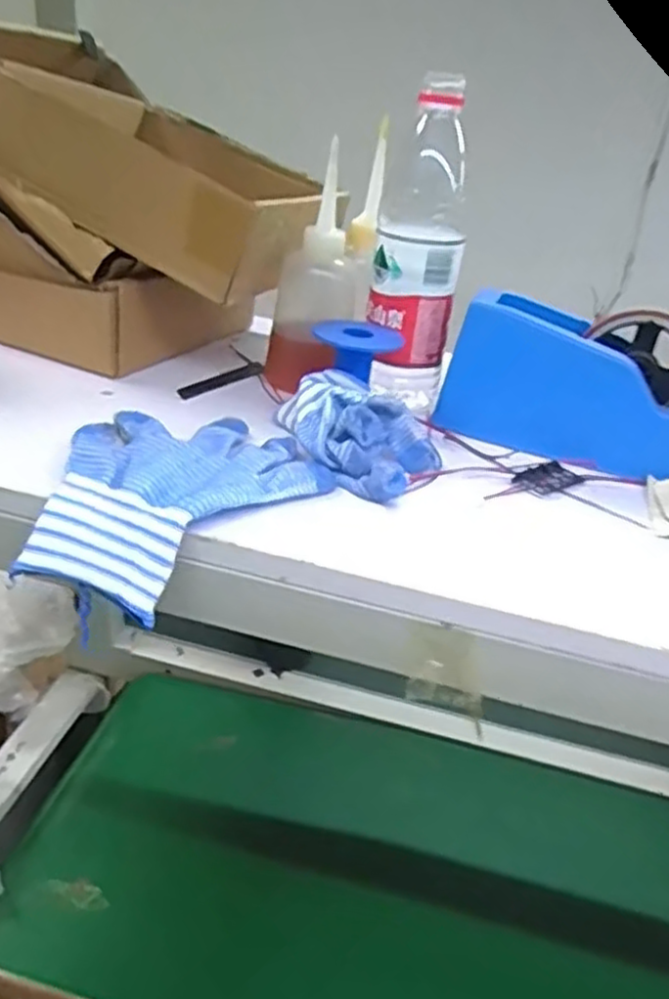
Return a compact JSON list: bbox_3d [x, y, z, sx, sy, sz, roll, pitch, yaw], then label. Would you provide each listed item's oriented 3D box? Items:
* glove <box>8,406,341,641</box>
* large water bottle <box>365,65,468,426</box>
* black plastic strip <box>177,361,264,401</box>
[{"bbox_3d":[-0.099,-0.003,0.417,0.125,0.041,0.167,28,36,32],"label":"glove"},{"bbox_3d":[0.056,-0.173,0.527,0.057,0.212,0.063,-12,35,-30],"label":"large water bottle"},{"bbox_3d":[-0.085,-0.092,0.569,0.014,0.005,0.092,25,34,27],"label":"black plastic strip"}]

